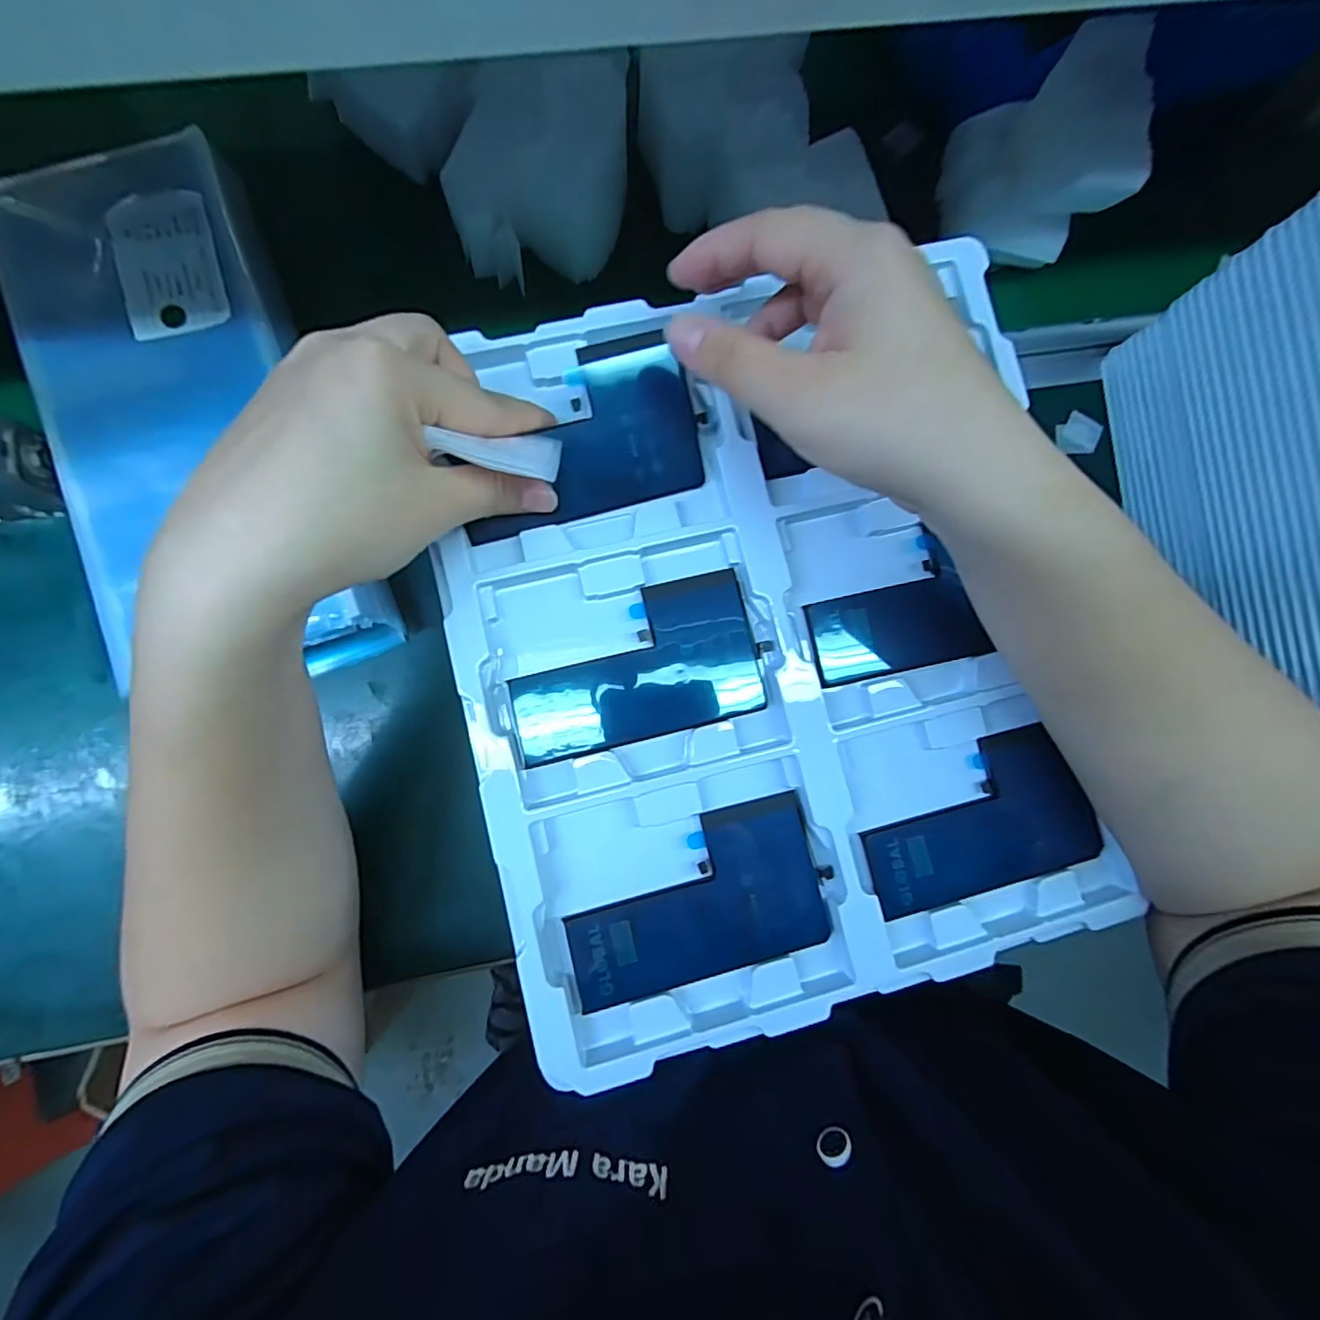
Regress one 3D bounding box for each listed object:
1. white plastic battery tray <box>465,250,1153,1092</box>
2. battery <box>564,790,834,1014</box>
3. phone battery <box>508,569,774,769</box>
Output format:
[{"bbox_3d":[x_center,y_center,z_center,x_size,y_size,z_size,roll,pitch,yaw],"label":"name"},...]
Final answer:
[{"bbox_3d":[0.053,-0.010,0.246,0.253,0.030,0.312,-13,86,-4],"label":"white plastic battery tray"},{"bbox_3d":[0.015,0.101,0.238,0.110,0.004,0.063,-14,86,-4],"label":"battery"},{"bbox_3d":[-0.011,0.002,0.248,0.108,0.009,0.064,-14,86,-4],"label":"phone battery"}]

